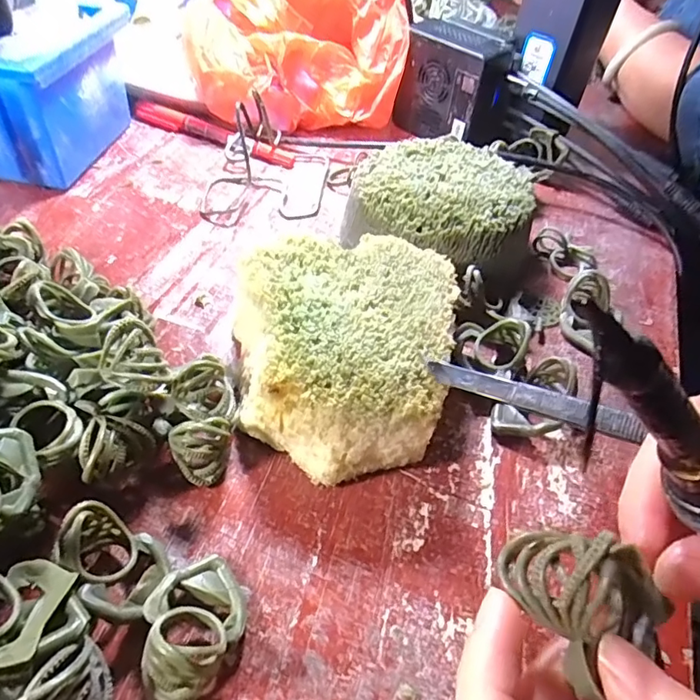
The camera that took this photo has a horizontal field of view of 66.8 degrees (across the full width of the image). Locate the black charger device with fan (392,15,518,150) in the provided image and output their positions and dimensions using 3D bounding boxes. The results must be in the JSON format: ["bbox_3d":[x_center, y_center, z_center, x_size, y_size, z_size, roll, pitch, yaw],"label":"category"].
[{"bbox_3d":[0.081,-0.200,0.403,0.081,0.073,0.046,34,53,24],"label":"black charger device with fan"}]

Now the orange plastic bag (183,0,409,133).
[{"bbox_3d":[-0.042,-0.239,0.403,0.158,0.115,0.112,-4,48,-9],"label":"orange plastic bag"}]

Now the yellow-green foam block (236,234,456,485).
[{"bbox_3d":[-0.002,0.000,0.235,0.089,0.043,0.108,3,47,-2],"label":"yellow-green foam block"}]

